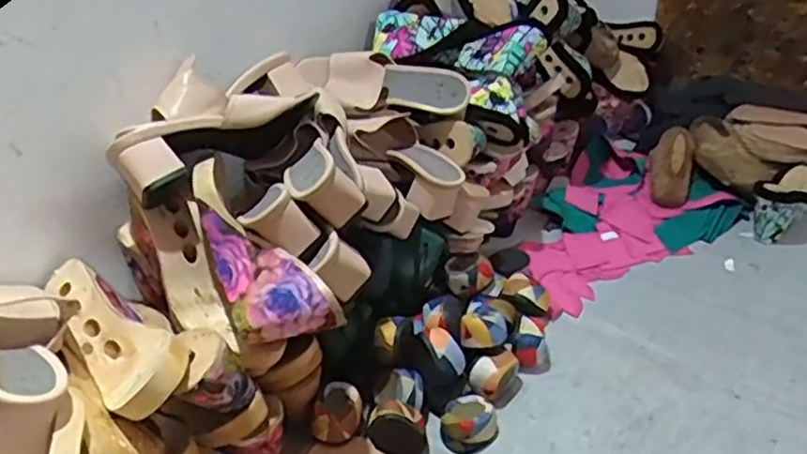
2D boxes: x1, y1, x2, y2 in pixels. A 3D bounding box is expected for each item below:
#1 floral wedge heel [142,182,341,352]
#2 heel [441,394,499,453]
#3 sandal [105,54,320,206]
[{"bbox_3d":[-0.165,0.048,0.684,0.122,0.102,0.195,-23,37,-28],"label":"floral wedge heel"},{"bbox_3d":[0.073,0.214,0.761,0.060,0.031,0.057,-3,32,2],"label":"heel"},{"bbox_3d":[-0.192,-0.107,0.743,0.229,0.094,0.100,-20,36,-24],"label":"sandal"}]

